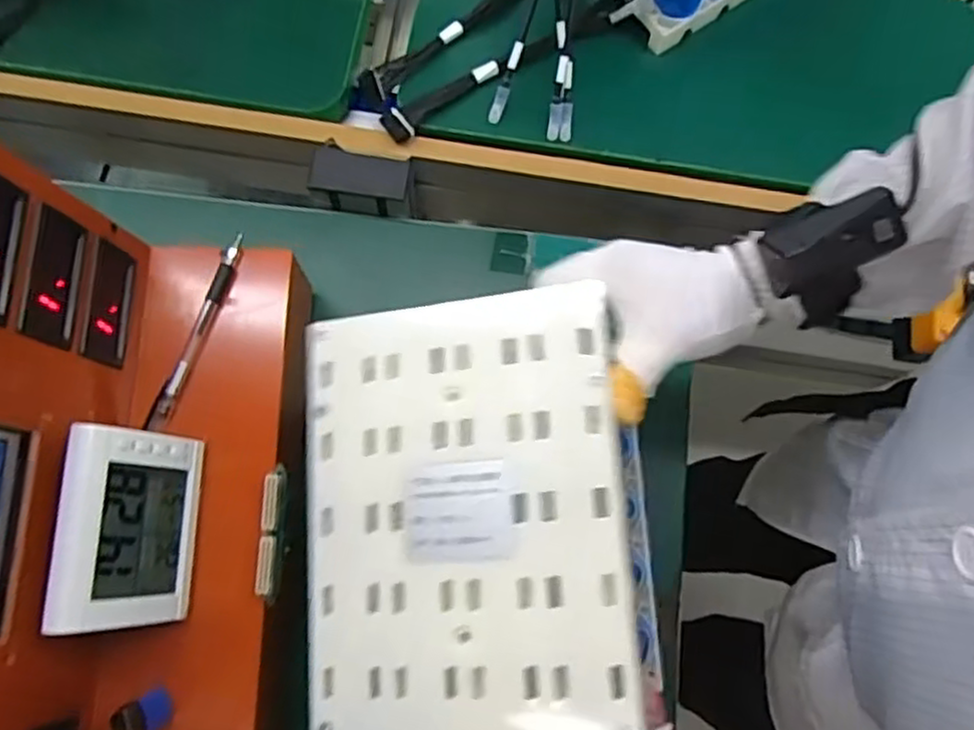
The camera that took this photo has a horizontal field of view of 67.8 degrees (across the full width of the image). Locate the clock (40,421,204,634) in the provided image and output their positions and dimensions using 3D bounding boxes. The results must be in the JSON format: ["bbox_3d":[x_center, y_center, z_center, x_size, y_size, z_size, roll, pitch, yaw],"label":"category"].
[{"bbox_3d":[-0.210,0.097,0.429,0.049,0.080,0.114,1,76,-1],"label":"clock"}]

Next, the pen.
[{"bbox_3d":[-0.202,-0.024,0.505,0.012,0.009,0.146,17,76,3],"label":"pen"}]

